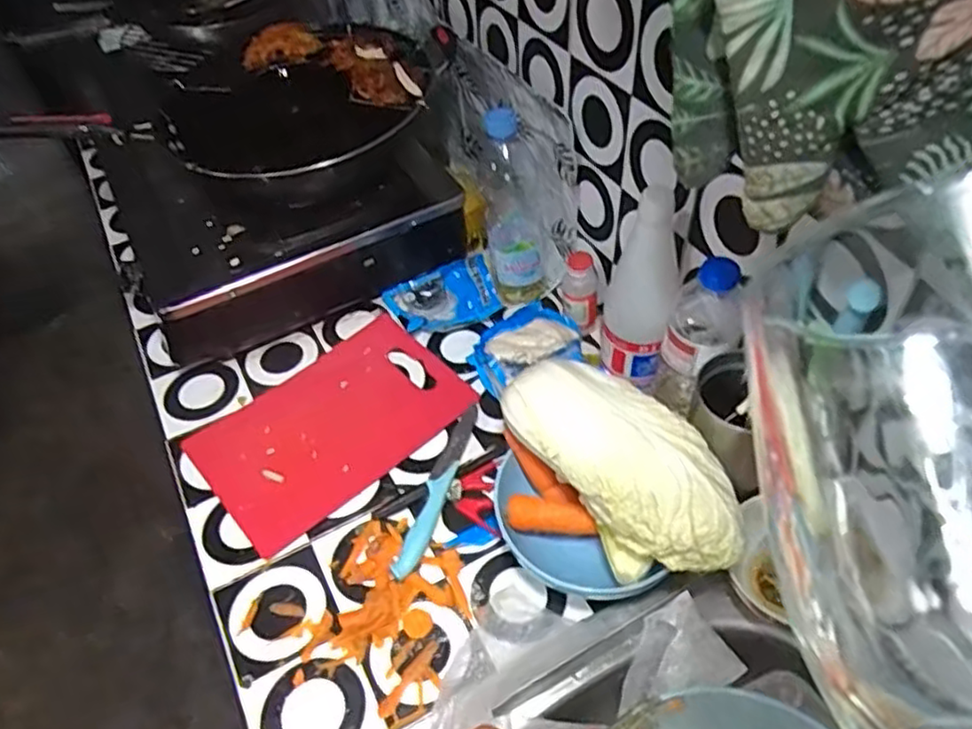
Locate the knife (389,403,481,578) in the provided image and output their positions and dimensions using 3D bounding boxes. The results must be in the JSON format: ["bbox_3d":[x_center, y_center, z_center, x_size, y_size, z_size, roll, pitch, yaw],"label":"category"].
[{"bbox_3d":[-0.047,0.121,0.689,0.023,0.009,0.193,12,52,16],"label":"knife"}]

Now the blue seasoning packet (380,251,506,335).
[{"bbox_3d":[-0.054,-0.085,0.835,0.120,0.045,0.094,-20,50,-11],"label":"blue seasoning packet"}]

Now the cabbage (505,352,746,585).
[{"bbox_3d":[0.112,0.082,0.568,0.097,0.107,0.211,-33,54,-21],"label":"cabbage"}]

